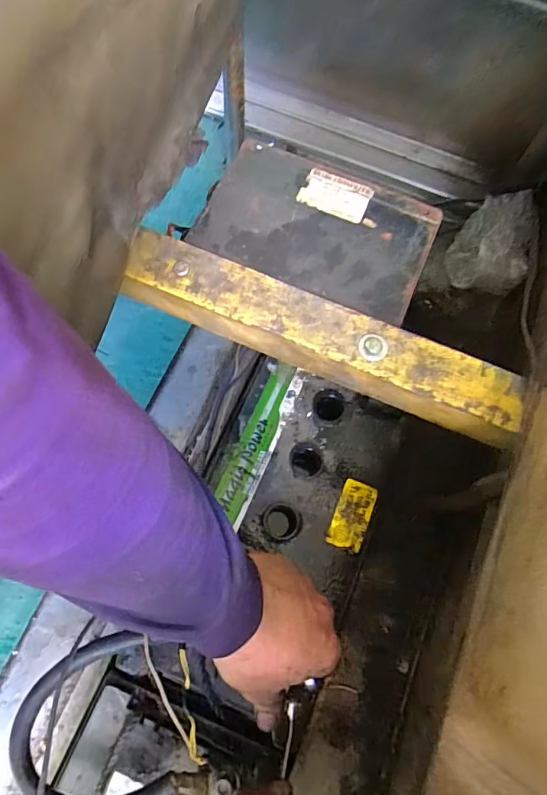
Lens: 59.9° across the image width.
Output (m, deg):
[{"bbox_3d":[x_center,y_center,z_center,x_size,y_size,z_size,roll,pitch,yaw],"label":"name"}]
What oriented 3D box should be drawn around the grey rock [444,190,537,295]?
[{"bbox_3d":[0.278,-0.193,0.591,0.091,0.062,0.136,31,75,7],"label":"grey rock"}]

